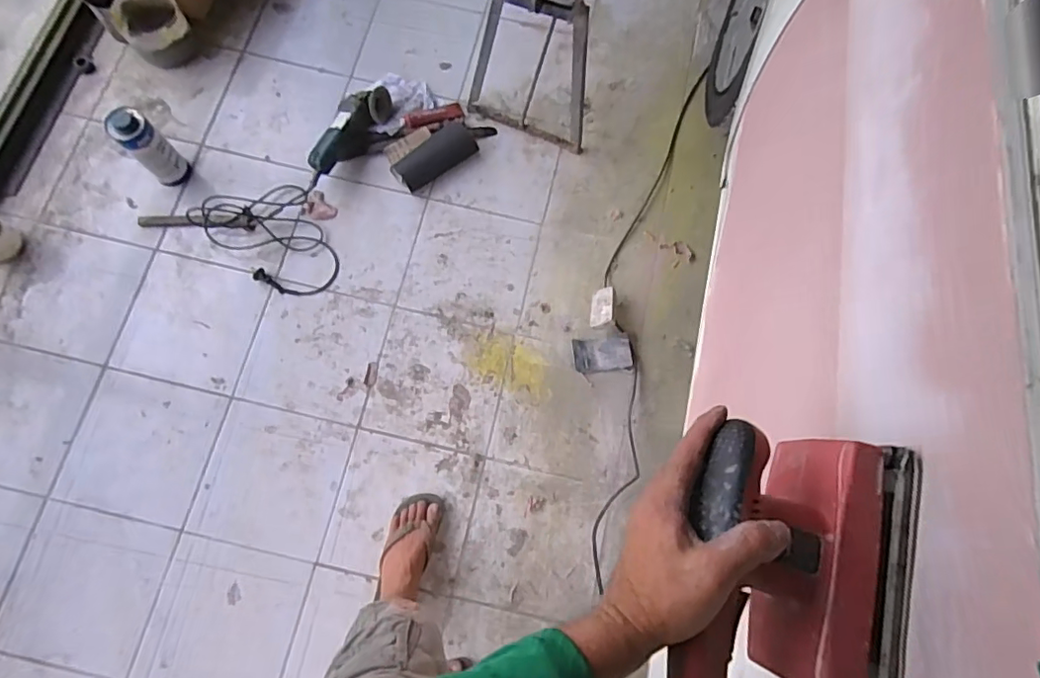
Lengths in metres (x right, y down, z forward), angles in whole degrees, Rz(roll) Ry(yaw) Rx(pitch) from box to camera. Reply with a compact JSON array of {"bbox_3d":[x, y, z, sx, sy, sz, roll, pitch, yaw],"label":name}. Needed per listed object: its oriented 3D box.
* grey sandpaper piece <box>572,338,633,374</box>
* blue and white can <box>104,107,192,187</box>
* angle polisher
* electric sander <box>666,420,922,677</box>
[{"bbox_3d":[0.201,0.037,1.369,0.136,0.012,0.082,-6,76,-3],"label":"grey sandpaper piece"},{"bbox_3d":[-0.873,-0.447,1.345,0.079,0.227,0.082,1,75,-2],"label":"blue and white can"},{"bbox_3d":[-0.442,-0.540,1.454,0.096,0.069,0.273,37,76,7],"label":"angle polisher"},{"bbox_3d":[0.188,0.200,0.400,0.157,0.082,0.266,12,76,1],"label":"electric sander"}]

